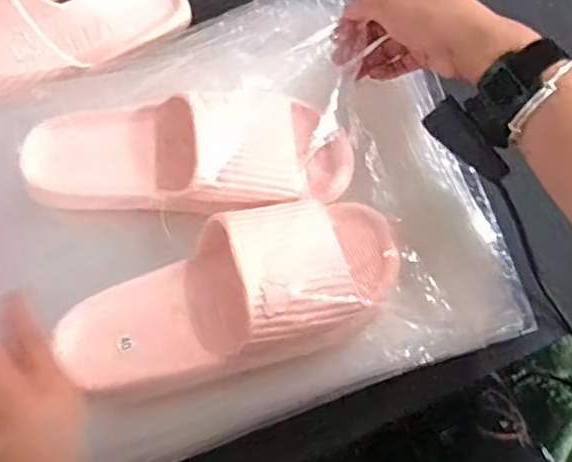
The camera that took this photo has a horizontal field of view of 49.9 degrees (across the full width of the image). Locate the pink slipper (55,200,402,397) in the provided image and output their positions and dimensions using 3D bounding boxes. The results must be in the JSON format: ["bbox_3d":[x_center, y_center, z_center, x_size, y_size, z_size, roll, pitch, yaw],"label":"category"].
[{"bbox_3d":[-0.041,0.043,0.432,0.251,0.064,0.095,-16,66,-4],"label":"pink slipper"}]

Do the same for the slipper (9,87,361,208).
[{"bbox_3d":[-0.079,-0.059,0.483,0.251,0.060,0.103,-2,66,2],"label":"slipper"}]

